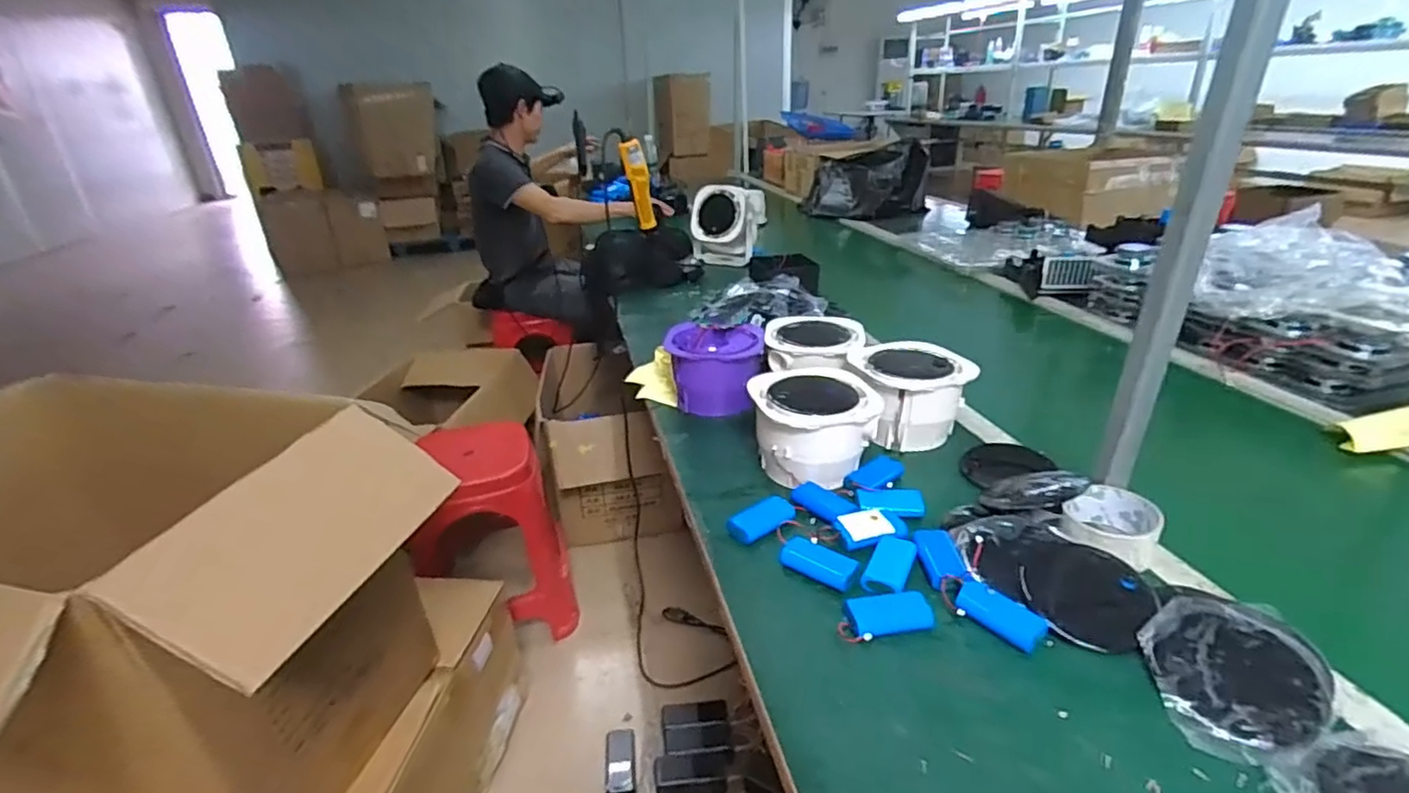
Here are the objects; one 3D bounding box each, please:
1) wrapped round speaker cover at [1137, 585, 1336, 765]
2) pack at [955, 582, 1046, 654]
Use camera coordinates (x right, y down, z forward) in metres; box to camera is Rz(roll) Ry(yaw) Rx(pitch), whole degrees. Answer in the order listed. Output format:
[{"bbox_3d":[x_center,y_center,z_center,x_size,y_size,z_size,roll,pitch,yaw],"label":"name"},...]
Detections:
[{"bbox_3d":[0.386,0.200,0.472,0.134,0.026,0.108,-22,32,-34],"label":"wrapped round speaker cover"},{"bbox_3d":[0.247,0.182,0.537,0.036,0.015,0.067,-25,34,-38],"label":"pack"}]

